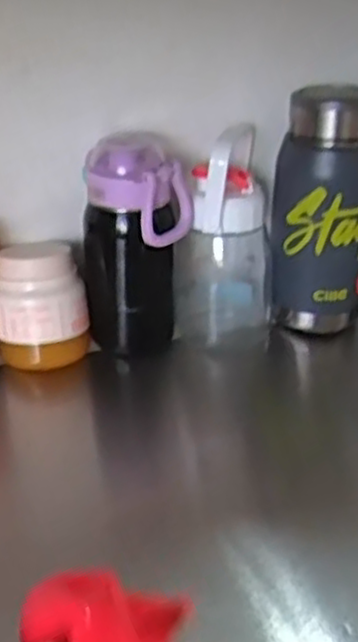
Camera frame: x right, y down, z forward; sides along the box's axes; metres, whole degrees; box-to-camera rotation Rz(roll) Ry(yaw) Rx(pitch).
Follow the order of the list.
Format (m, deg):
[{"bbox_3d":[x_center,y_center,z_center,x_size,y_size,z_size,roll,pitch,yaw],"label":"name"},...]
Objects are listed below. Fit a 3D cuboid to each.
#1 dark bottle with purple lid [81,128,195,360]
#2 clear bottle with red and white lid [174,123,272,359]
[{"bbox_3d":[-0.039,-0.059,0.651,0.089,0.184,0.061,10,33,12],"label":"dark bottle with purple lid"},{"bbox_3d":[0.046,-0.071,0.688,0.084,0.196,0.092,6,33,7],"label":"clear bottle with red and white lid"}]

